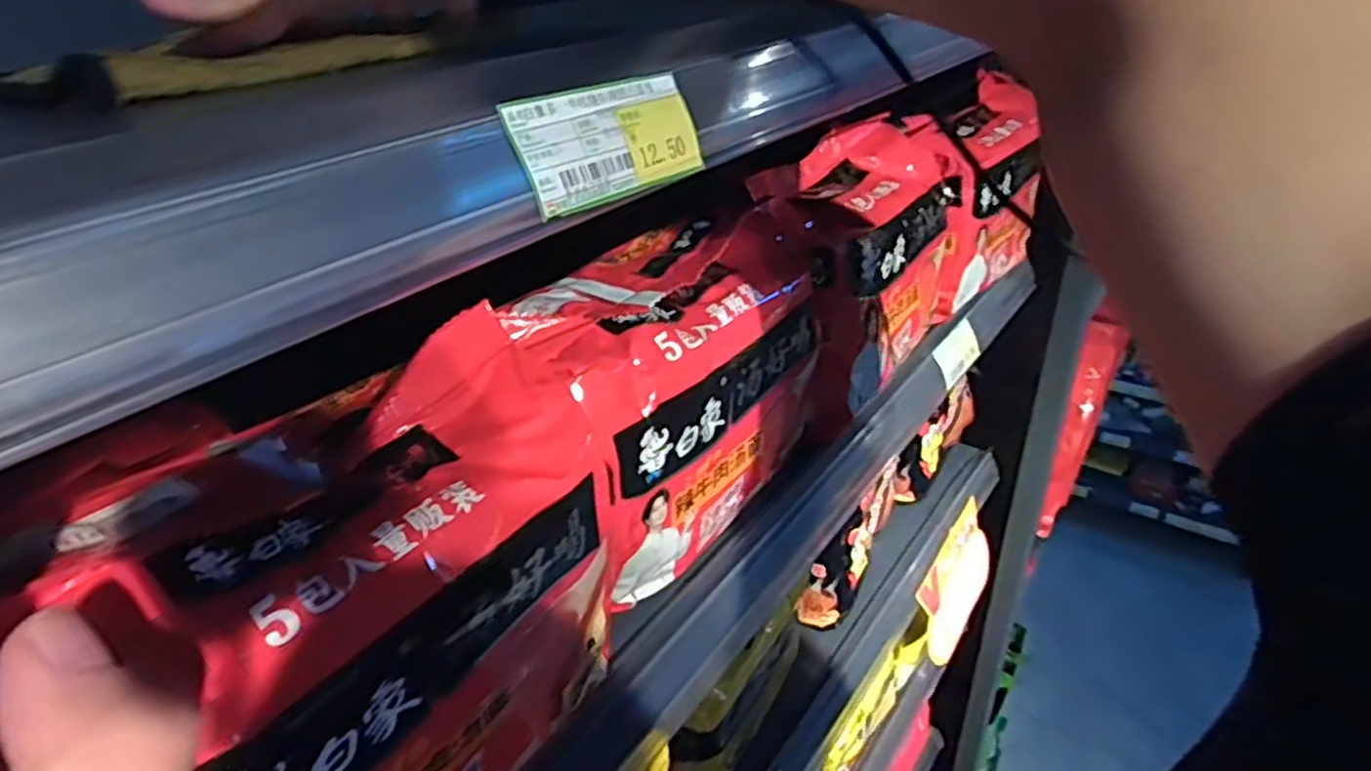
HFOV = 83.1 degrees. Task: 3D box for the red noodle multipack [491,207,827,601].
[{"bbox_3d":[0.002,-0.003,0.469,0.108,0.157,0.245,19,36,32],"label":"red noodle multipack"}]

